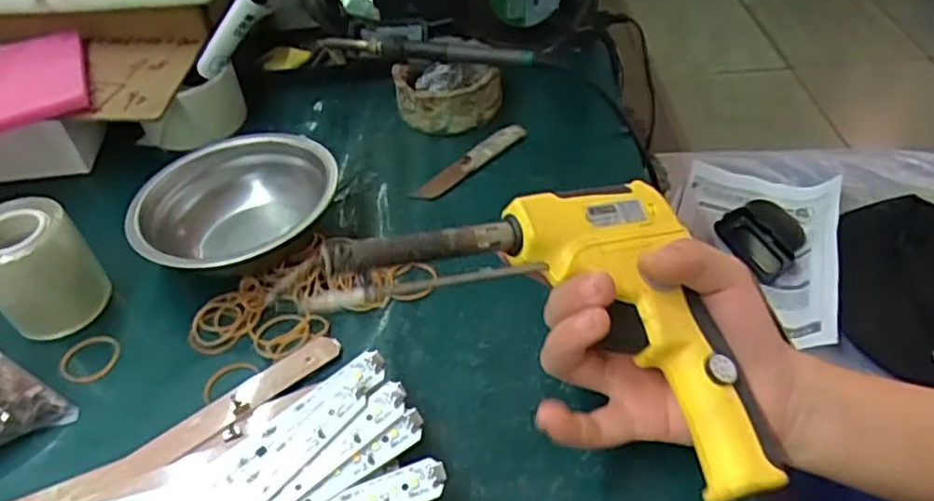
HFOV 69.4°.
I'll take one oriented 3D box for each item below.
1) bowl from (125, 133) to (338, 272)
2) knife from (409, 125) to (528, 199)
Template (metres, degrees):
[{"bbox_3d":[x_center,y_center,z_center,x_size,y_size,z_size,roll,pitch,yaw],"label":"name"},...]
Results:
[{"bbox_3d":[-0.152,-0.025,0.443,0.126,0.040,0.126,-3,44,3],"label":"bowl"},{"bbox_3d":[0.004,-0.066,0.492,0.018,0.005,0.107,31,55,32],"label":"knife"}]

